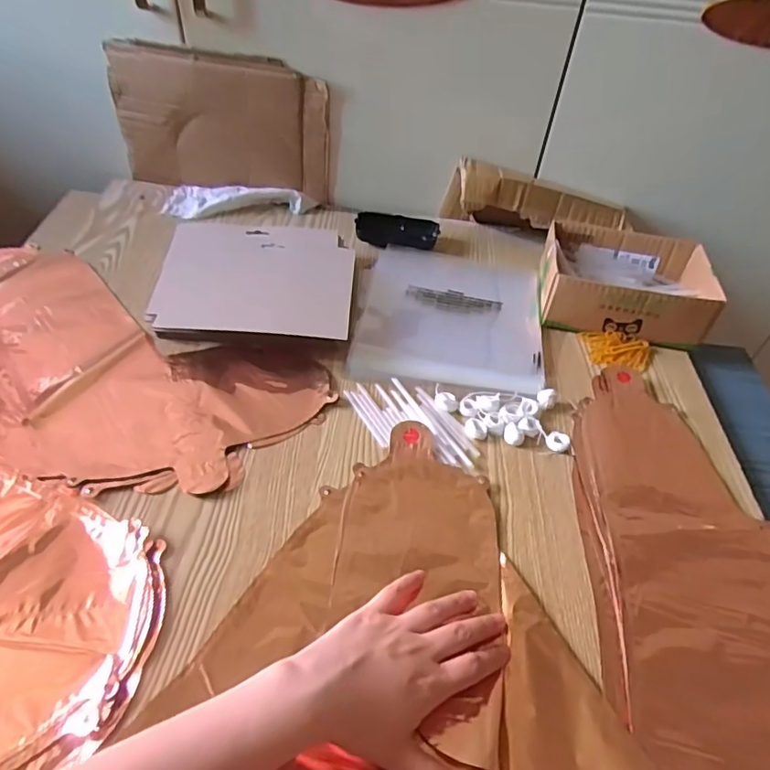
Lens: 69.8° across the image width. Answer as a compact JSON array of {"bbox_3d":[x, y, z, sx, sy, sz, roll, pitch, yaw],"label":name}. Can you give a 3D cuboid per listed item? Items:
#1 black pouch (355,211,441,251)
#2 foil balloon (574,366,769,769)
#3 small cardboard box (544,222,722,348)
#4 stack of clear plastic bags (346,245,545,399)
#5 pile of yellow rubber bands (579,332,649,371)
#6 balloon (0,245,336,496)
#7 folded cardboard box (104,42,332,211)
[{"bbox_3d":[0.017,-0.212,0.755,0.111,0.019,0.065,1,46,-3],"label":"black pouch"},{"bbox_3d":[0.265,0.176,0.414,0.207,0.010,0.468,7,46,2],"label":"foil balloon"},{"bbox_3d":[0.281,-0.123,0.651,0.179,0.059,0.136,11,47,6],"label":"small cardboard box"},{"bbox_3d":[0.077,-0.082,0.644,0.203,0.009,0.237,9,46,3],"label":"stack of clear plastic bags"},{"bbox_3d":[0.257,-0.038,0.614,0.073,0.013,0.049,13,47,8],"label":"pile of yellow rubber bands"},{"bbox_3d":[-0.300,-0.027,0.557,0.467,0.008,0.226,22,49,16],"label":"balloon"},{"bbox_3d":[-0.213,-0.339,0.732,0.276,0.172,0.028,10,47,5],"label":"folded cardboard box"}]

